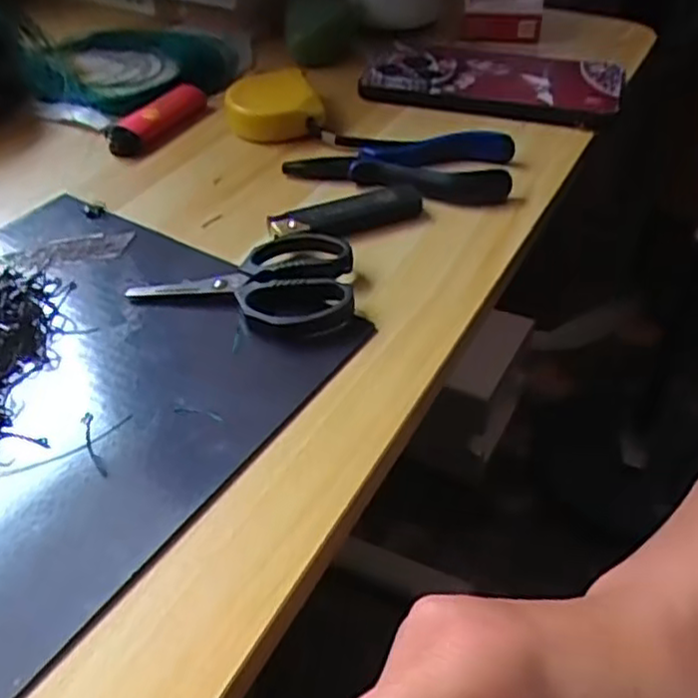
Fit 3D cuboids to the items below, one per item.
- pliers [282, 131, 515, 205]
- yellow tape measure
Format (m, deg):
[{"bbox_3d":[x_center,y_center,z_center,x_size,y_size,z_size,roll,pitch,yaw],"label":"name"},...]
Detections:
[{"bbox_3d":[0.028,-0.102,0.400,0.121,0.017,0.054,4,43,4],"label":"pliers"},{"bbox_3d":[-0.048,-0.150,0.445,0.055,0.023,0.066,-11,44,-12],"label":"yellow tape measure"}]

